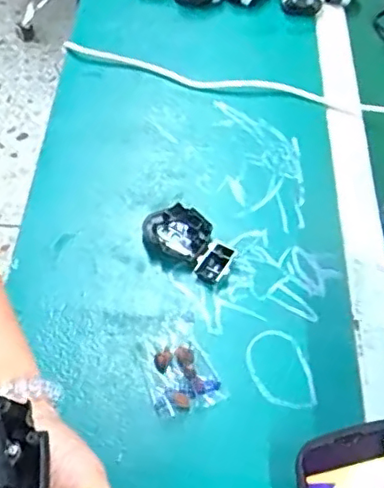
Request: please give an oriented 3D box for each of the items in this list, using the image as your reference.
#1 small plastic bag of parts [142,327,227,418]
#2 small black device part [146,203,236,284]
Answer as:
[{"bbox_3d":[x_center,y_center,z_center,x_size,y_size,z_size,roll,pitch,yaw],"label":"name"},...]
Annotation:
[{"bbox_3d":[-0.010,0.098,0.477,0.054,0.011,0.070,-13,56,-14],"label":"small plastic bag of parts"},{"bbox_3d":[-0.001,-0.002,0.546,0.047,0.013,0.087,-36,65,-27],"label":"small black device part"}]

